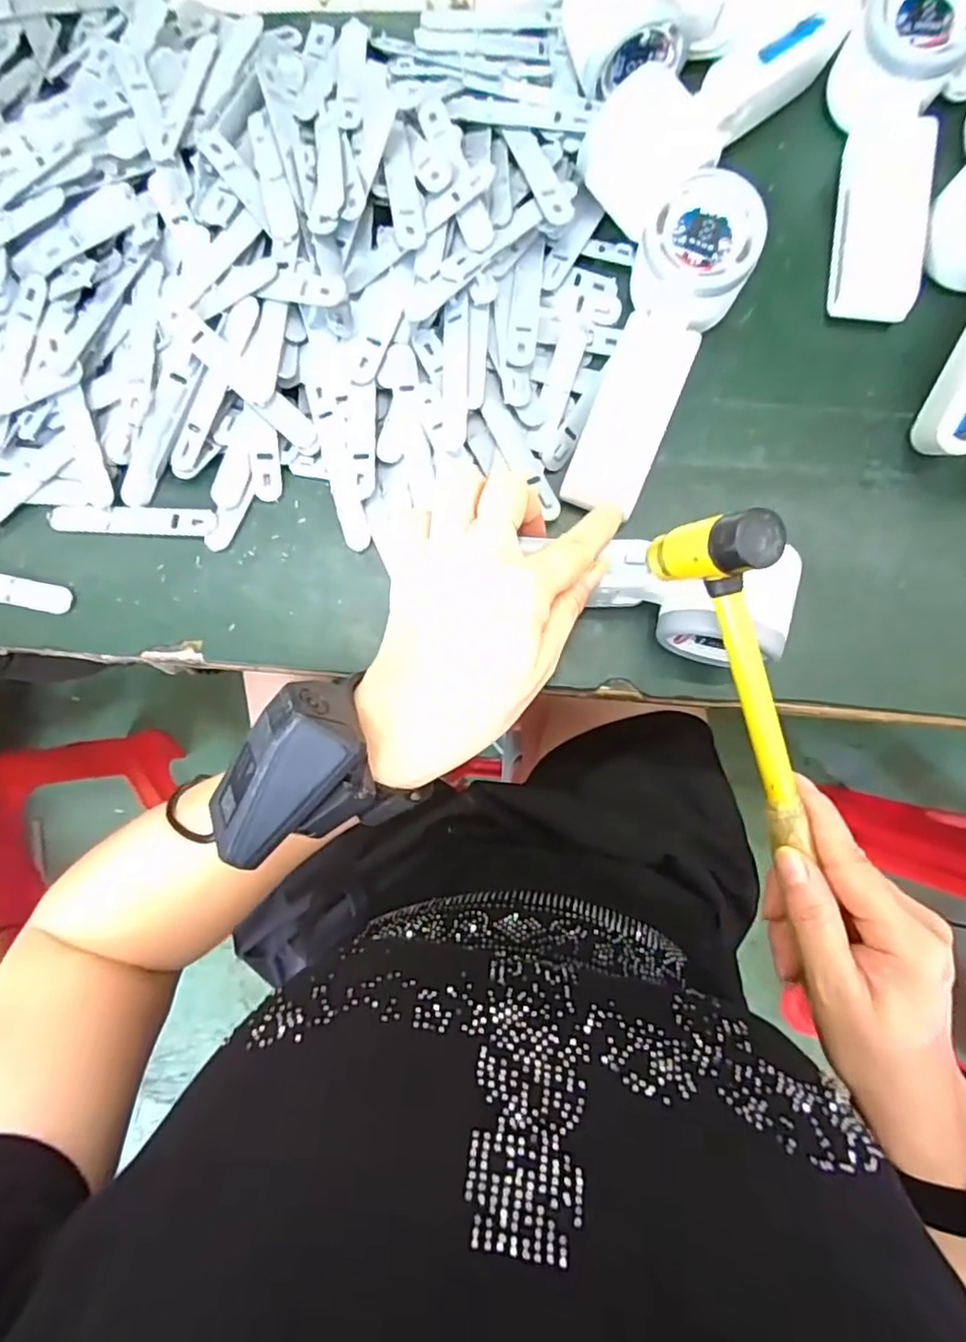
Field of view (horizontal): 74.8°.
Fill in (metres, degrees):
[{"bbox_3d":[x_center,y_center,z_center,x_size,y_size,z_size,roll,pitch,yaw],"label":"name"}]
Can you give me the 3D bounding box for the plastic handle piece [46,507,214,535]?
[{"bbox_3d":[-0.194,-0.083,0.349,0.094,0.005,0.015,3,82,2],"label":"plastic handle piece"}]

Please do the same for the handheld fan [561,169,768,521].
[{"bbox_3d":[0.091,-0.166,0.334,0.051,0.032,0.168,23,100,5],"label":"handheld fan"}]

